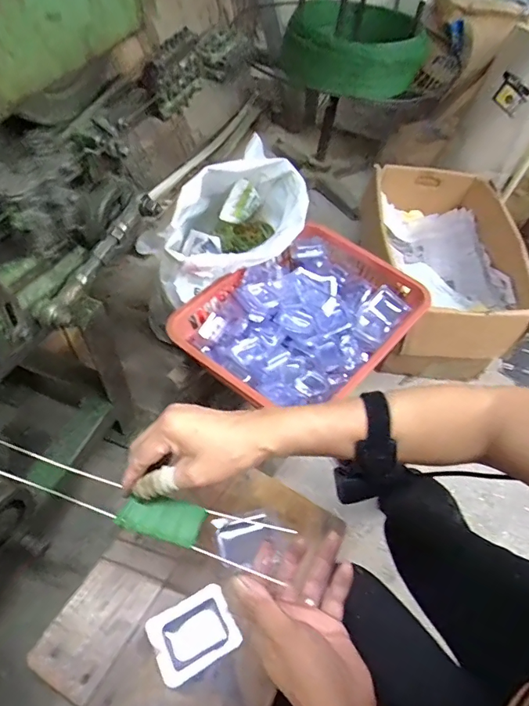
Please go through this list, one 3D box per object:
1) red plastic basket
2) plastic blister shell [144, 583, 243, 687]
[{"bbox_3d":[0.082,-0.065,0.984,0.370,0.133,0.495,38,59,21],"label":"red plastic basket"},{"bbox_3d":[-0.076,0.307,0.483,0.085,0.028,0.066,-22,59,-20],"label":"plastic blister shell"}]

